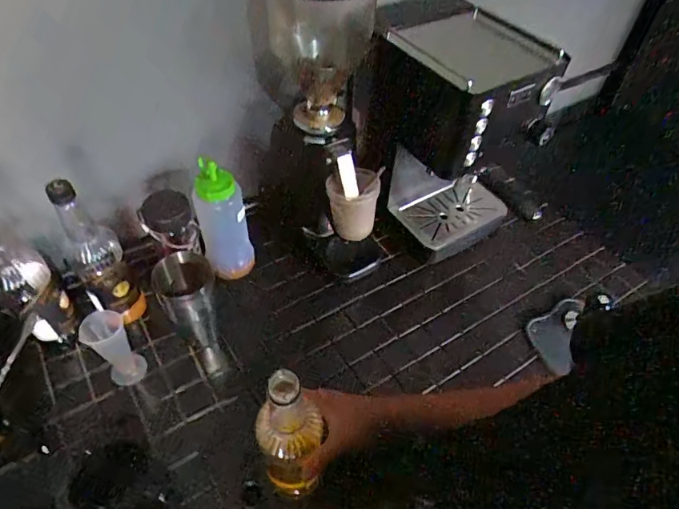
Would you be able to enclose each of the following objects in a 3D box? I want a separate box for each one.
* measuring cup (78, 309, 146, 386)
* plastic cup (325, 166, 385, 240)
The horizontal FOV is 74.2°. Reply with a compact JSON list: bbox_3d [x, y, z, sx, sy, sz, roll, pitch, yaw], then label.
[{"bbox_3d":[-0.331,0.143,0.667,0.057,0.128,0.058,-33,59,-28],"label":"measuring cup"},{"bbox_3d":[0.023,-0.090,0.754,0.083,0.098,0.080,2,49,-3],"label":"plastic cup"}]

